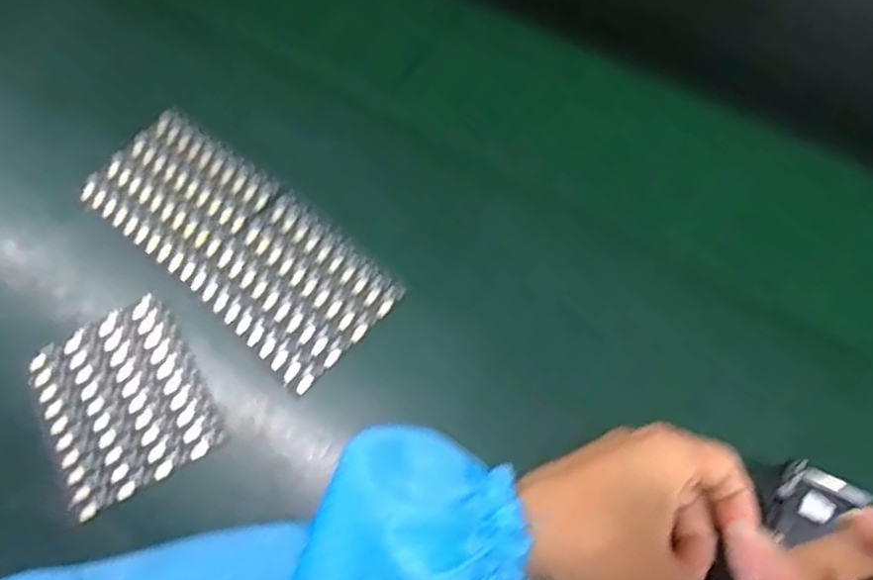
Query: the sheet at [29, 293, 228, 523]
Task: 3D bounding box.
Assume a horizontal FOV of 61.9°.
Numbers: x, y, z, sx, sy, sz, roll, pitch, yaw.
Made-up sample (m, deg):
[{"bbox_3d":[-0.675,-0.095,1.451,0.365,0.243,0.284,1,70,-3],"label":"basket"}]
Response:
[{"bbox_3d":[-0.166,0.058,0.385,0.079,0.004,0.096,-27,65,-12],"label":"sheet"}]

